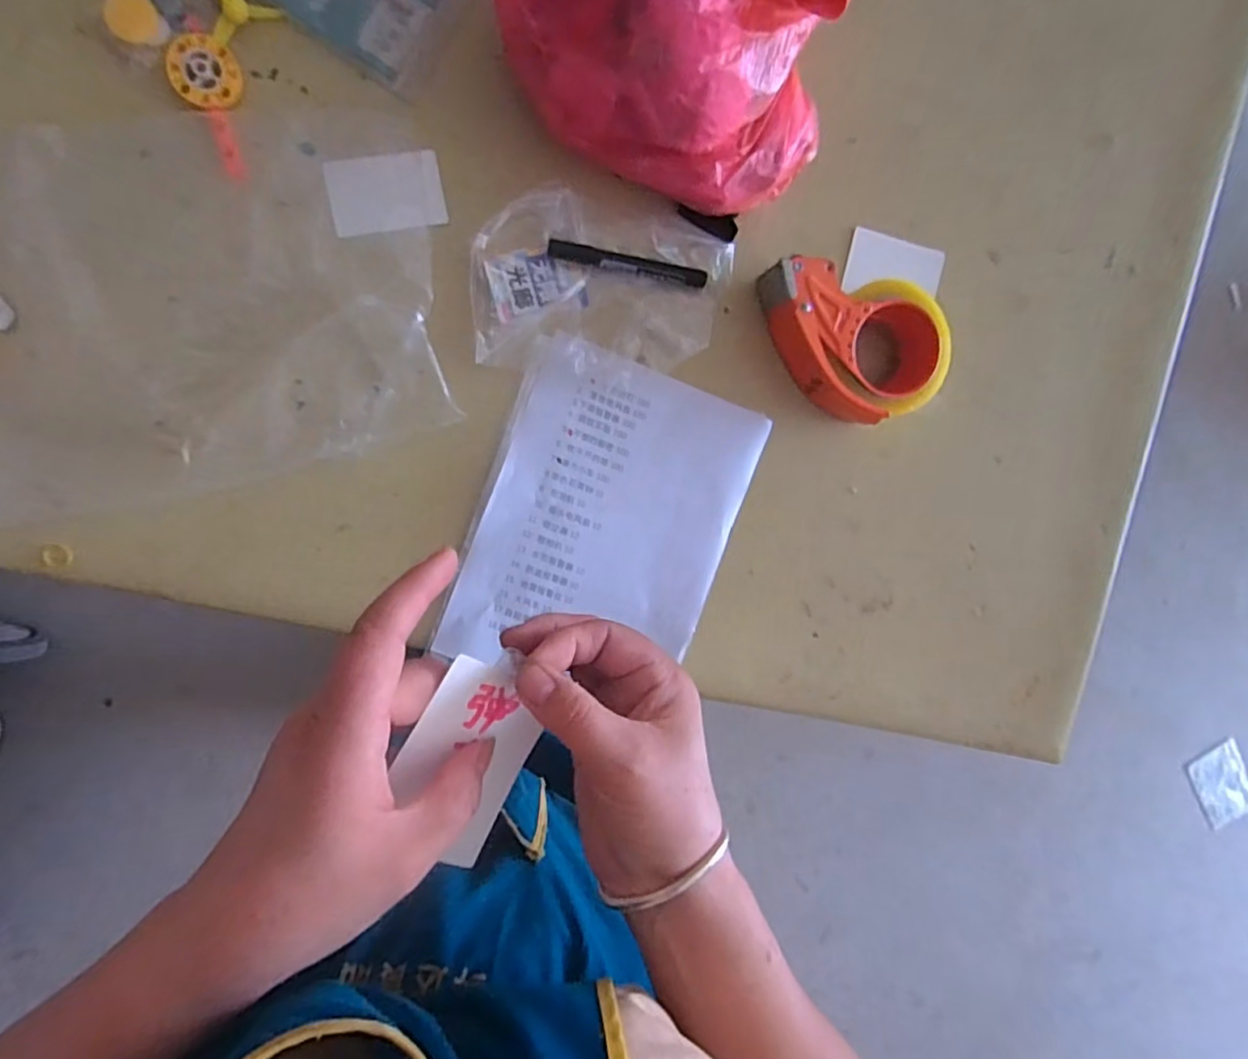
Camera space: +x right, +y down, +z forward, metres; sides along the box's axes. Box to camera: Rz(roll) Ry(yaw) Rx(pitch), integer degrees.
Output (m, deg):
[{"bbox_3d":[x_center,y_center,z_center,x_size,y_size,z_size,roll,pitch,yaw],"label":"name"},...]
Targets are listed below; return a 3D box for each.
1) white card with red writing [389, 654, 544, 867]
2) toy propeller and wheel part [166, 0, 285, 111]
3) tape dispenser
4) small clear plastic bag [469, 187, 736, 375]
[{"bbox_3d":[-0.070,0.104,0.285,0.060,0.004,0.085,34,83,-36],"label":"white card with red writing"},{"bbox_3d":[-0.305,-0.368,0.475,0.051,0.035,0.096,38,90,-9],"label":"toy propeller and wheel part"},{"bbox_3d":[0.191,-0.155,0.550,0.158,0.061,0.112,11,94,-8],"label":"tape dispenser"},{"bbox_3d":[-0.017,-0.200,0.535,0.209,0.024,0.137,5,95,-8],"label":"small clear plastic bag"}]

